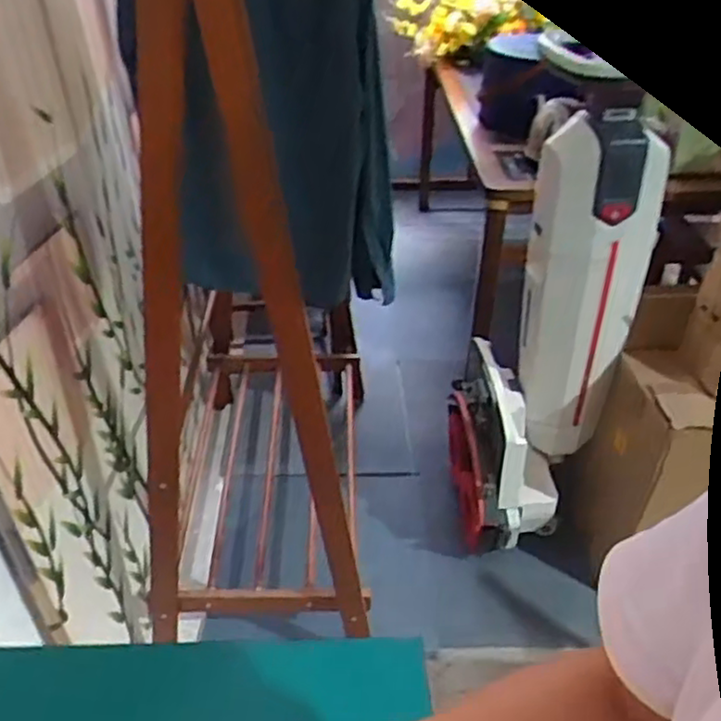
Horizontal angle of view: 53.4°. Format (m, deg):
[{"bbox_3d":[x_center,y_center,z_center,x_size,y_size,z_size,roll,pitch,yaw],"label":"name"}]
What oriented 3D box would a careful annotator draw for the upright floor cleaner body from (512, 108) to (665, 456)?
[{"bbox_3d":[0.434,-0.112,1.458,0.223,0.713,0.143,10,37,13],"label":"upright floor cleaner body"}]

